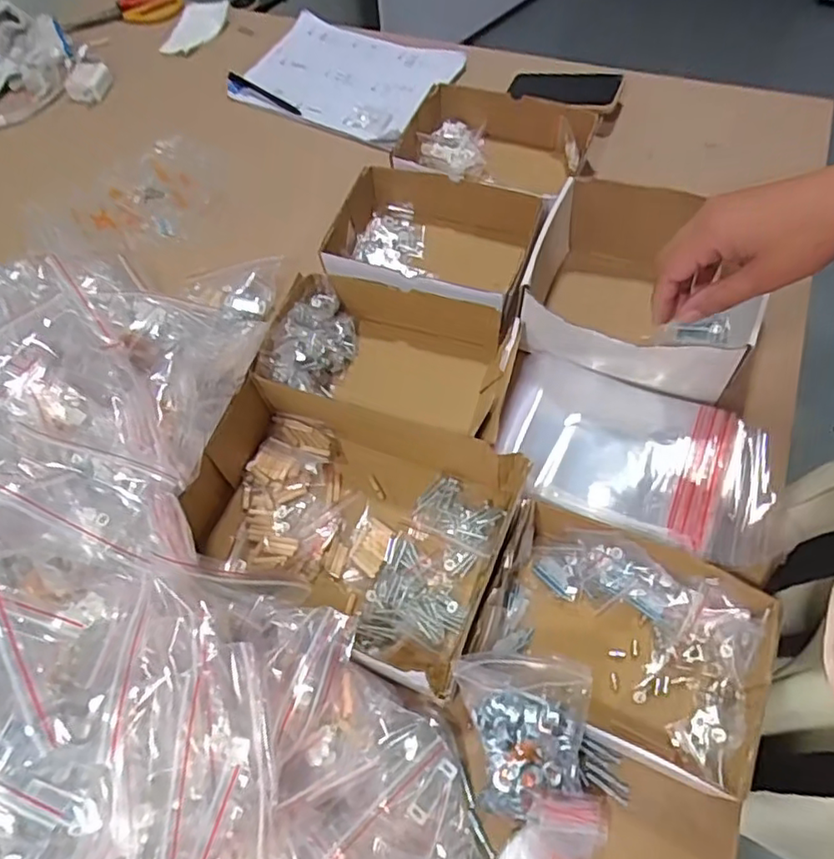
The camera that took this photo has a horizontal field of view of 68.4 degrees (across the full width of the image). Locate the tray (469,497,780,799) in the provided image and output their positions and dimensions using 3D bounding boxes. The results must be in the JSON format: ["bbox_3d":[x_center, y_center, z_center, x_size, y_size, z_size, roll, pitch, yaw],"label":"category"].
[{"bbox_3d":[0.159,0.166,0.497,0.207,0.056,0.156,20,64,14],"label":"tray"}]

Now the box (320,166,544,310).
[{"bbox_3d":[0.015,-0.207,0.723,0.214,0.086,0.165,13,63,11],"label":"box"}]

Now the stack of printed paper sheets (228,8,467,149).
[{"bbox_3d":[-0.102,-0.516,0.881,0.299,0.022,0.206,22,65,15],"label":"stack of printed paper sheets"}]

